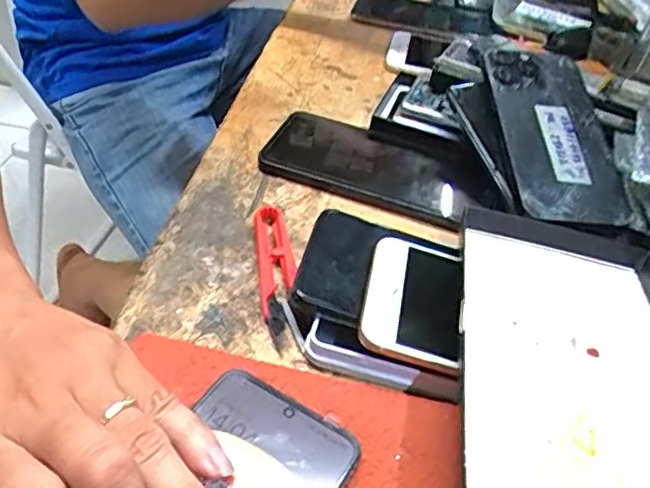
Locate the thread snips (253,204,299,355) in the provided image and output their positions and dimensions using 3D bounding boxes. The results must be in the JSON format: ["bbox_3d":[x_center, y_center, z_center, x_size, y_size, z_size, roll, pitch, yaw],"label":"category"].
[{"bbox_3d":[-0.027,0.014,0.350,0.021,0.006,0.101,-1,43,-10],"label":"thread snips"}]

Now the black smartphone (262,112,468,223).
[{"bbox_3d":[0.027,-0.054,0.437,0.154,0.013,0.078,24,45,17],"label":"black smartphone"}]

